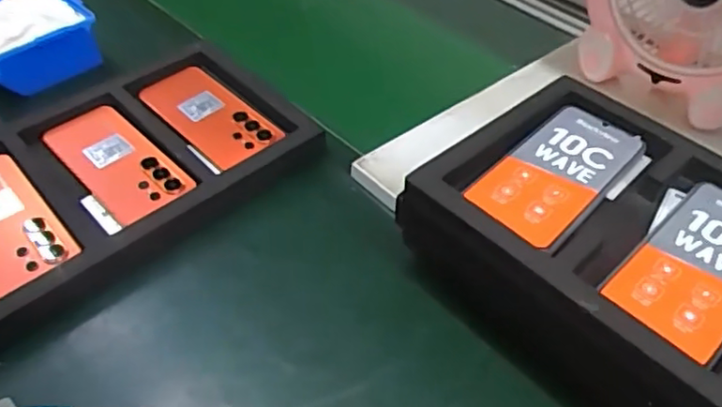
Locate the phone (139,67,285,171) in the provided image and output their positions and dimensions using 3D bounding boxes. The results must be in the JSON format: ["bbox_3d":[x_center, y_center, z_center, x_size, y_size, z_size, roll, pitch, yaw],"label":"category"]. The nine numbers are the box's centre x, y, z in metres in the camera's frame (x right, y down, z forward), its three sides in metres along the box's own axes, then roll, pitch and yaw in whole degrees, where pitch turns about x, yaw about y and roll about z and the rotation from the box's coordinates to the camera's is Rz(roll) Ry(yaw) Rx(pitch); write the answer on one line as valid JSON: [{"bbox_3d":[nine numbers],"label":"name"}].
[{"bbox_3d":[-0.160,-0.094,0.652,0.077,0.014,0.172,-38,57,-24],"label":"phone"}]

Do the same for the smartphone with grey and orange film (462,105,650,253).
[{"bbox_3d":[0.158,-0.027,0.488,0.075,0.008,0.173,37,54,26],"label":"smartphone with grey and orange film"}]

